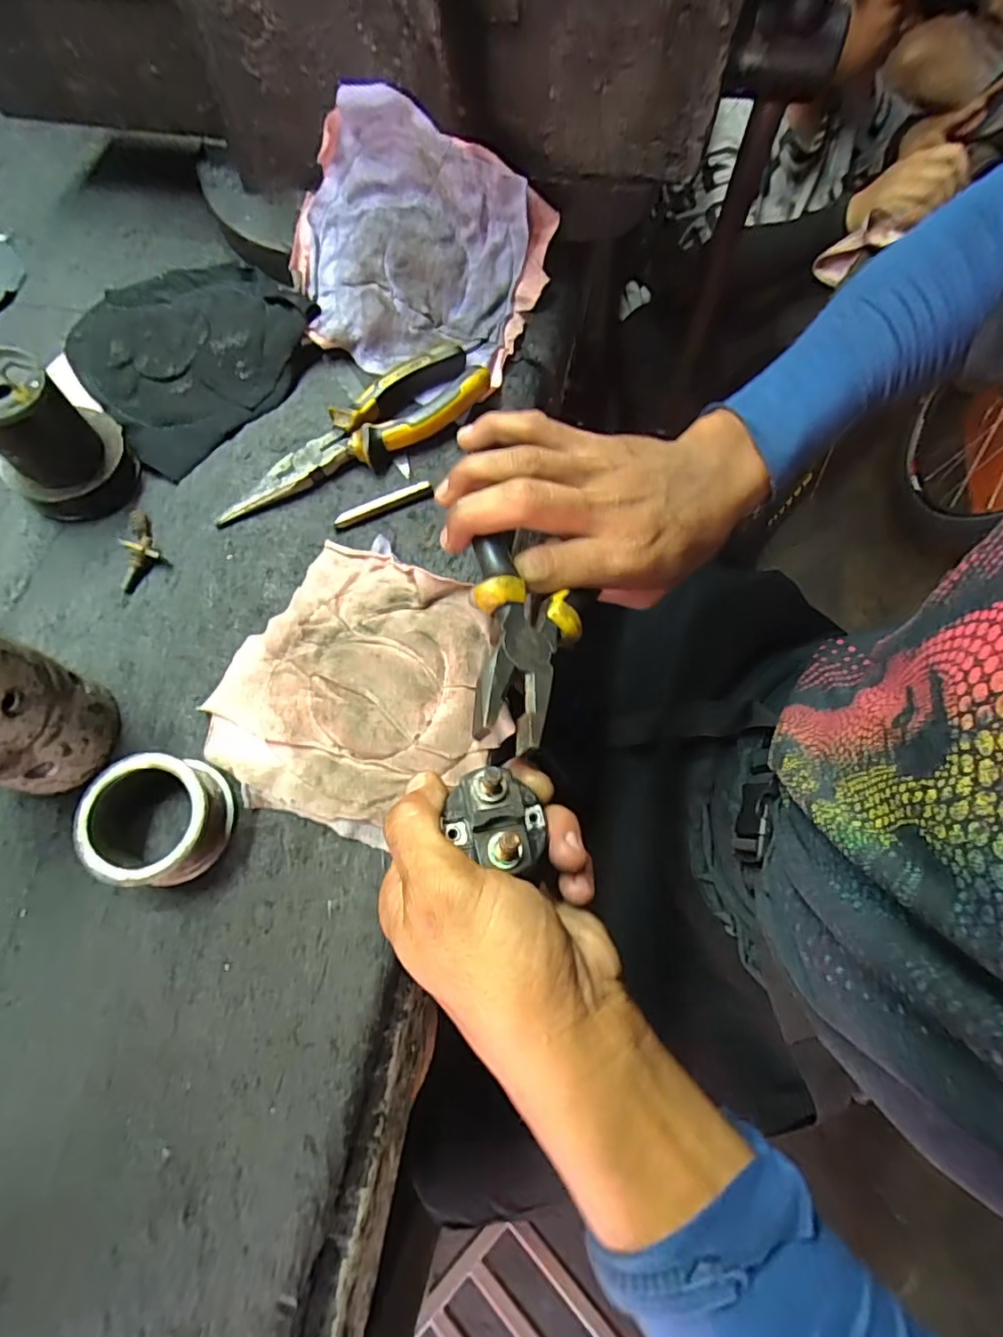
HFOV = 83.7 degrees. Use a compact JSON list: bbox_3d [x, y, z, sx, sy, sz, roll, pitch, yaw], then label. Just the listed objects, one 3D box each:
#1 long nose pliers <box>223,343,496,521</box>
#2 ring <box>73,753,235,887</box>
[{"bbox_3d":[-0.097,-0.153,0.362,0.182,0.031,0.048,-27,73,-10],"label":"long nose pliers"},{"bbox_3d":[-0.176,0.077,0.285,0.062,0.037,0.061,0,70,0],"label":"ring"}]

